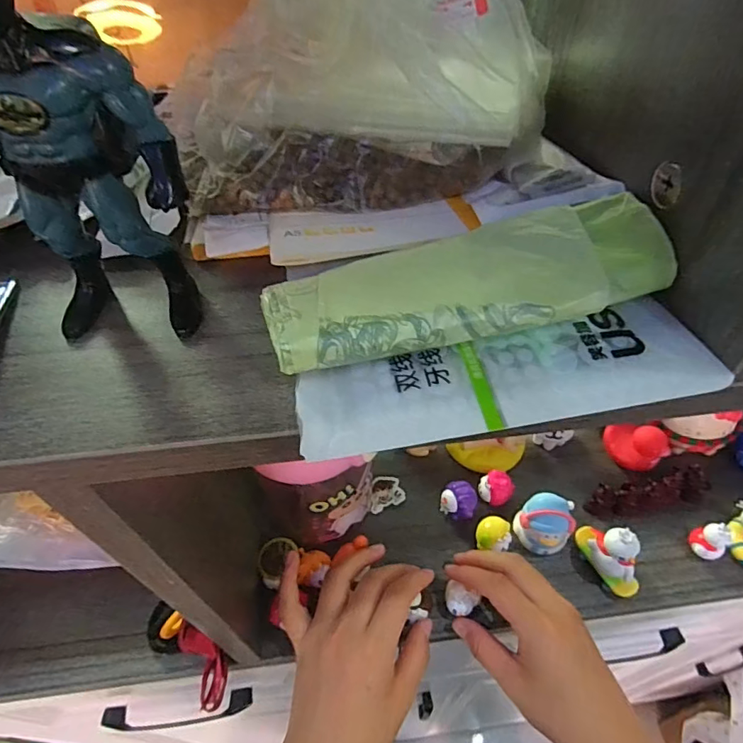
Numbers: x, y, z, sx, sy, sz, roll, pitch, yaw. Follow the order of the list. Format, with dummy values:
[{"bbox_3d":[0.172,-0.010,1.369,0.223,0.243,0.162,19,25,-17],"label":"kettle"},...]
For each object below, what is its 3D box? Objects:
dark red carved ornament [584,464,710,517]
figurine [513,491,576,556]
[{"bbox_3d":[0.236,0.104,0.414,0.102,0.026,0.021,-10,49,-6],"label":"dark red carved ornament"},{"bbox_3d":[0.137,0.120,0.382,0.038,0.038,0.033,36,59,28],"label":"figurine"}]

